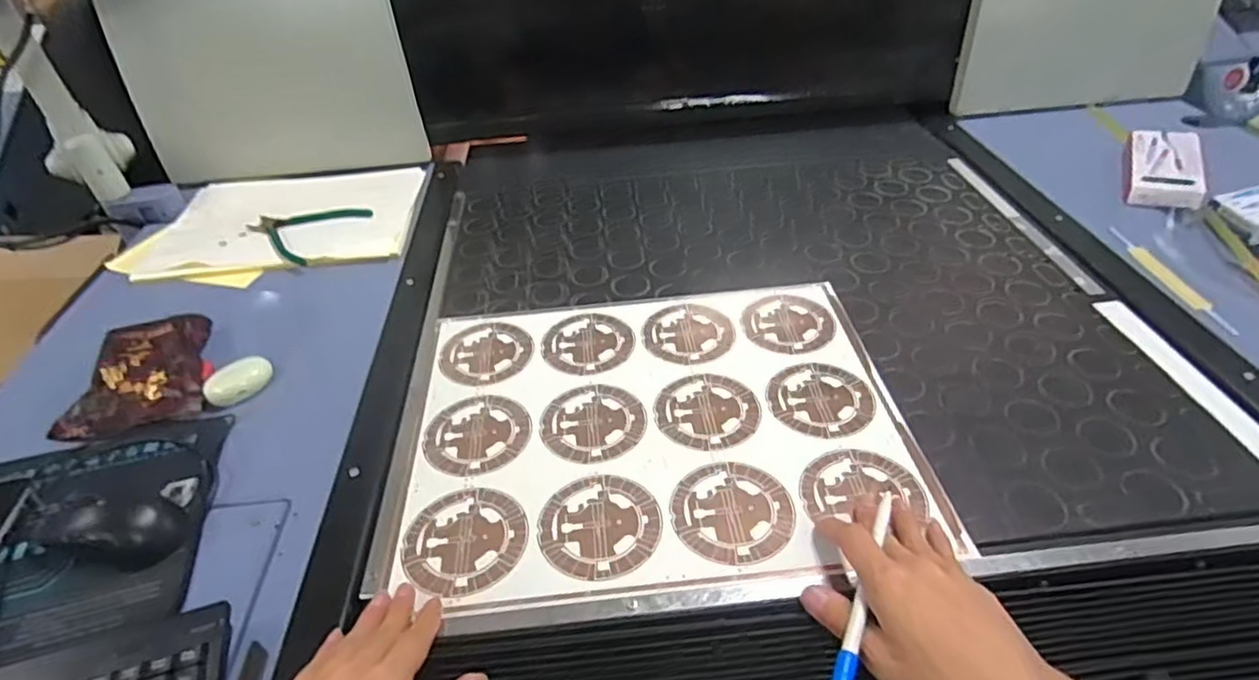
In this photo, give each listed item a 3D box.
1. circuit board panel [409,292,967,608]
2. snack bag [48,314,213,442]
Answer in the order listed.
[{"bbox_3d":[0.023,0.066,0.578,0.400,0.006,0.319,-6,41,-2],"label":"circuit board panel"},{"bbox_3d":[-0.490,0.035,0.674,0.114,0.022,0.154,-15,42,-13],"label":"snack bag"}]

